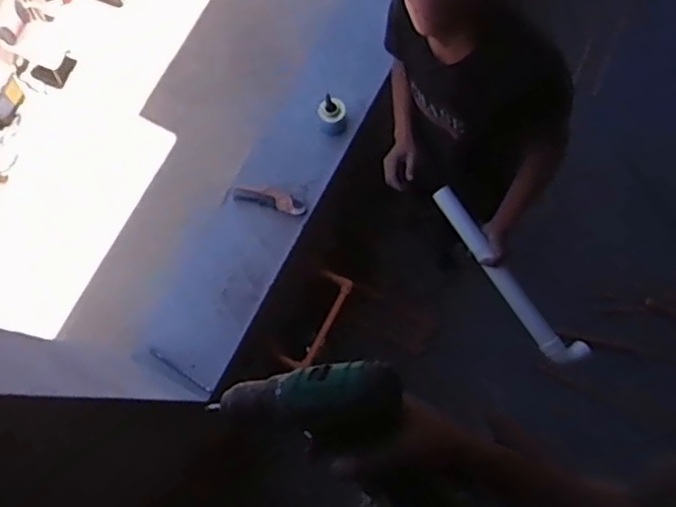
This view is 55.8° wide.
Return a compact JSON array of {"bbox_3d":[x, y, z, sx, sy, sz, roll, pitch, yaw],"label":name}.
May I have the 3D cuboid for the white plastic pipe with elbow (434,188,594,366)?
[{"bbox_3d":[0.419,0.057,1.556,0.078,0.084,0.538,-38,91,-8],"label":"white plastic pipe with elbow"}]

